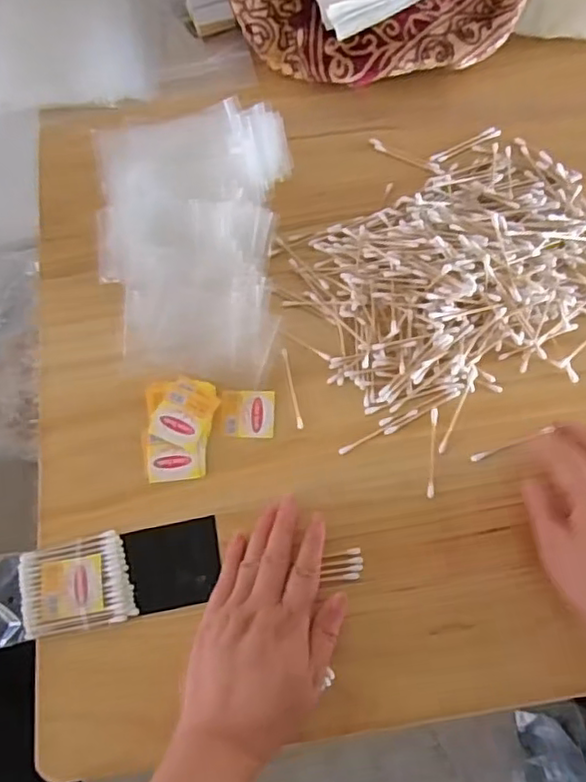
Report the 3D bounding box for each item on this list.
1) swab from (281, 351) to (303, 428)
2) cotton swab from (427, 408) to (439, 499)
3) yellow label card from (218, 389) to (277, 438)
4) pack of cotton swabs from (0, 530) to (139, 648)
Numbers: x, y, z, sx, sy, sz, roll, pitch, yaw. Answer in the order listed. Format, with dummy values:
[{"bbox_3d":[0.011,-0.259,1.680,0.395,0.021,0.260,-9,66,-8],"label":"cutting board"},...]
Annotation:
[{"bbox_3d":[-0.001,-0.003,0.513,0.005,0.004,0.070,-11,71,-3],"label":"swab"},{"bbox_3d":[0.111,0.048,0.492,0.006,0.004,0.073,7,71,3],"label":"cotton swab"},{"bbox_3d":[-0.037,0.019,0.507,0.044,0.004,0.038,3,74,-6],"label":"yellow label card"},{"bbox_3d":[-0.183,0.147,0.458,0.126,0.017,0.065,-10,70,-3],"label":"pack of cotton swabs"}]

